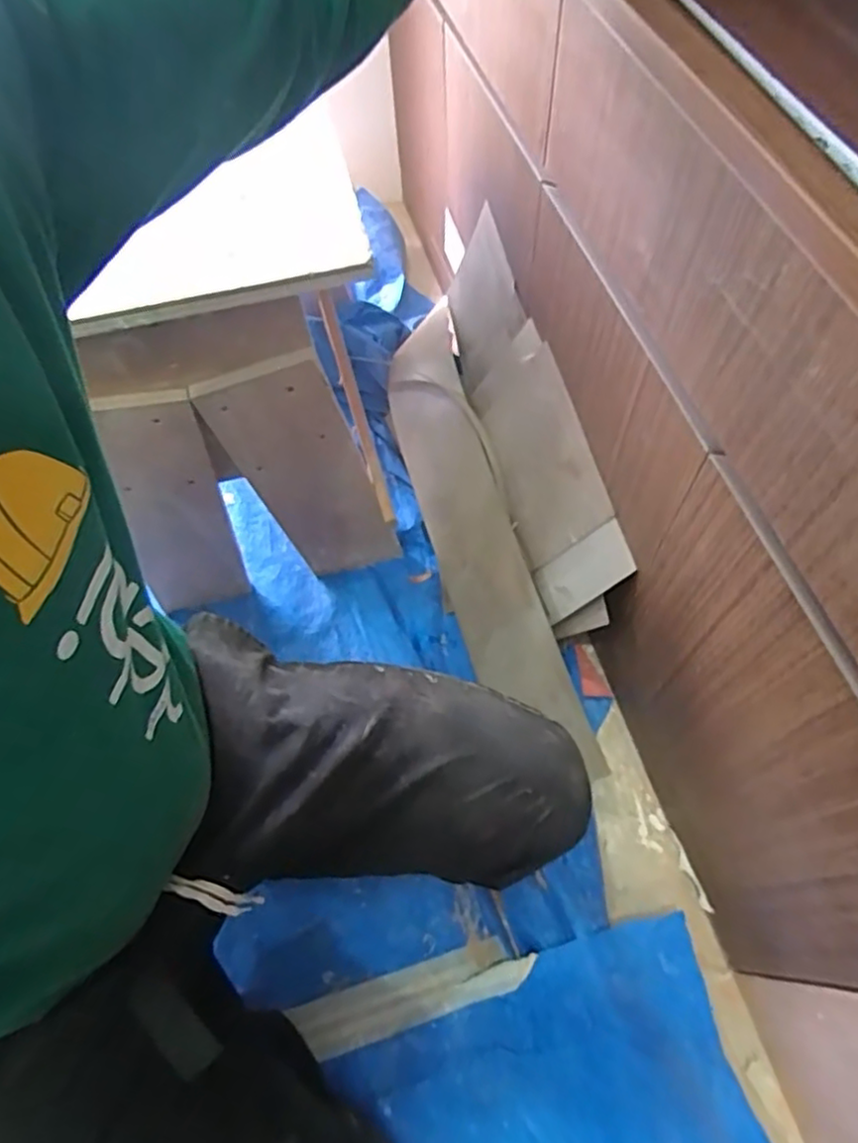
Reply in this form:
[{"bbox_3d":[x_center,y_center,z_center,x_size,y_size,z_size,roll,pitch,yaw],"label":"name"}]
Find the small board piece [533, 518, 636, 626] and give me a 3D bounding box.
[{"bbox_3d":[0.183,0.002,0.791,0.011,0.156,0.068,-15,71,-34],"label":"small board piece"}]

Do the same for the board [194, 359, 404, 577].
[{"bbox_3d":[-0.145,-0.102,0.845,0.137,0.392,0.009,-16,59,4],"label":"board"}]

